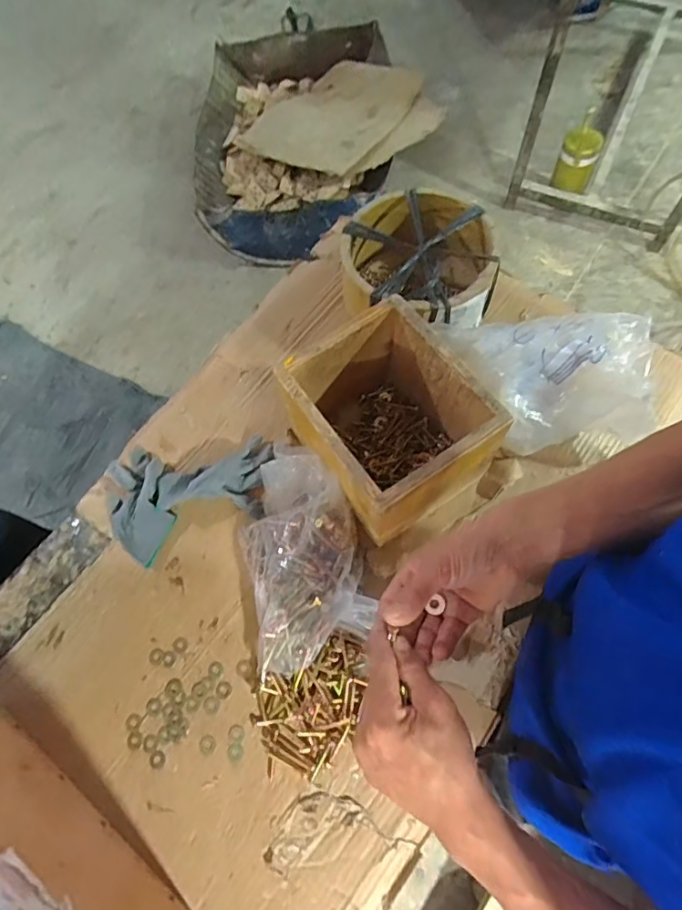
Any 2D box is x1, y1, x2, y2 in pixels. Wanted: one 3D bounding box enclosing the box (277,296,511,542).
[{"bbox_3d":[0.053,-0.040,0.654,0.175,0.185,0.218,-32,71,-10],"label":"box"}]

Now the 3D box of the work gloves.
[{"bbox_3d":[-0.204,0.056,0.702,0.220,0.033,0.154,-3,68,1],"label":"work gloves"}]

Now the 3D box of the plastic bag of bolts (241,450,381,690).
[{"bbox_3d":[-0.048,0.119,0.649,0.148,0.078,0.270,-12,68,-2],"label":"plastic bag of bolts"}]

